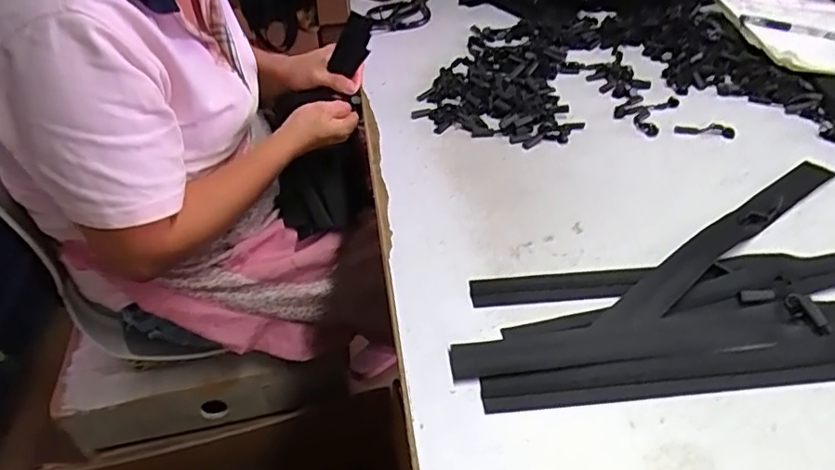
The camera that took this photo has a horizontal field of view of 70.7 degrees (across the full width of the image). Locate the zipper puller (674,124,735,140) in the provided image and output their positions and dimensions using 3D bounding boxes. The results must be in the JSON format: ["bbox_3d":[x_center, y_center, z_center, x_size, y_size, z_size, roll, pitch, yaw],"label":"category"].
[{"bbox_3d":[0.311,-0.114,0.640,0.060,0.008,0.020,9,41,17],"label":"zipper puller"}]

